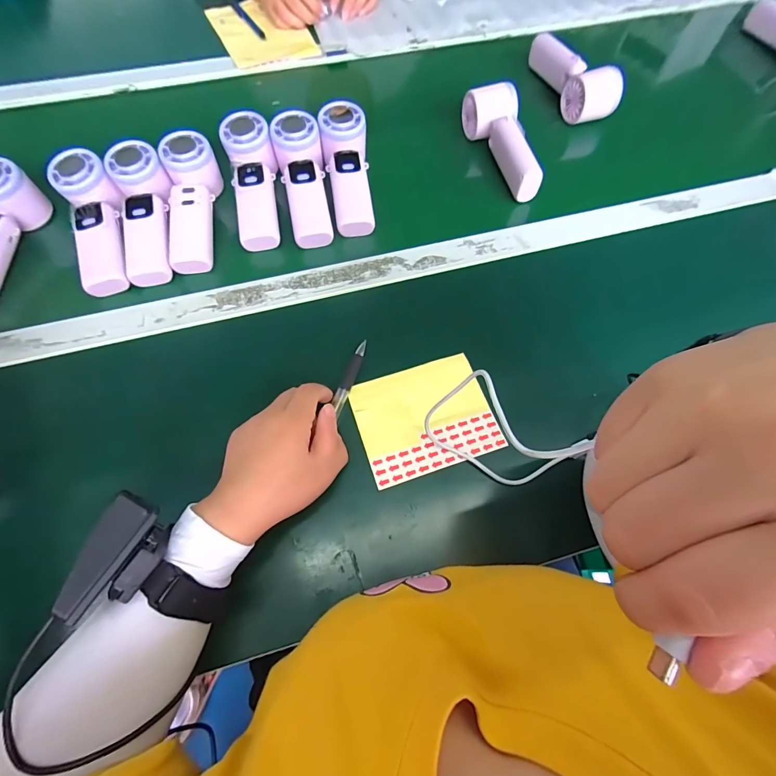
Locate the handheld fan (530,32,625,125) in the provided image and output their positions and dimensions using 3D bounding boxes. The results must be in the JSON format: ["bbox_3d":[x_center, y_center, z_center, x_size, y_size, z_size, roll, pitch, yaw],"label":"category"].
[{"bbox_3d":[0.258,-0.437,0.543,0.049,0.053,0.162,-14,67,-8],"label":"handheld fan"}]

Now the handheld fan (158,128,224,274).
[{"bbox_3d":[-0.221,-0.205,0.445,0.051,0.041,0.166,-6,78,-3],"label":"handheld fan"}]

